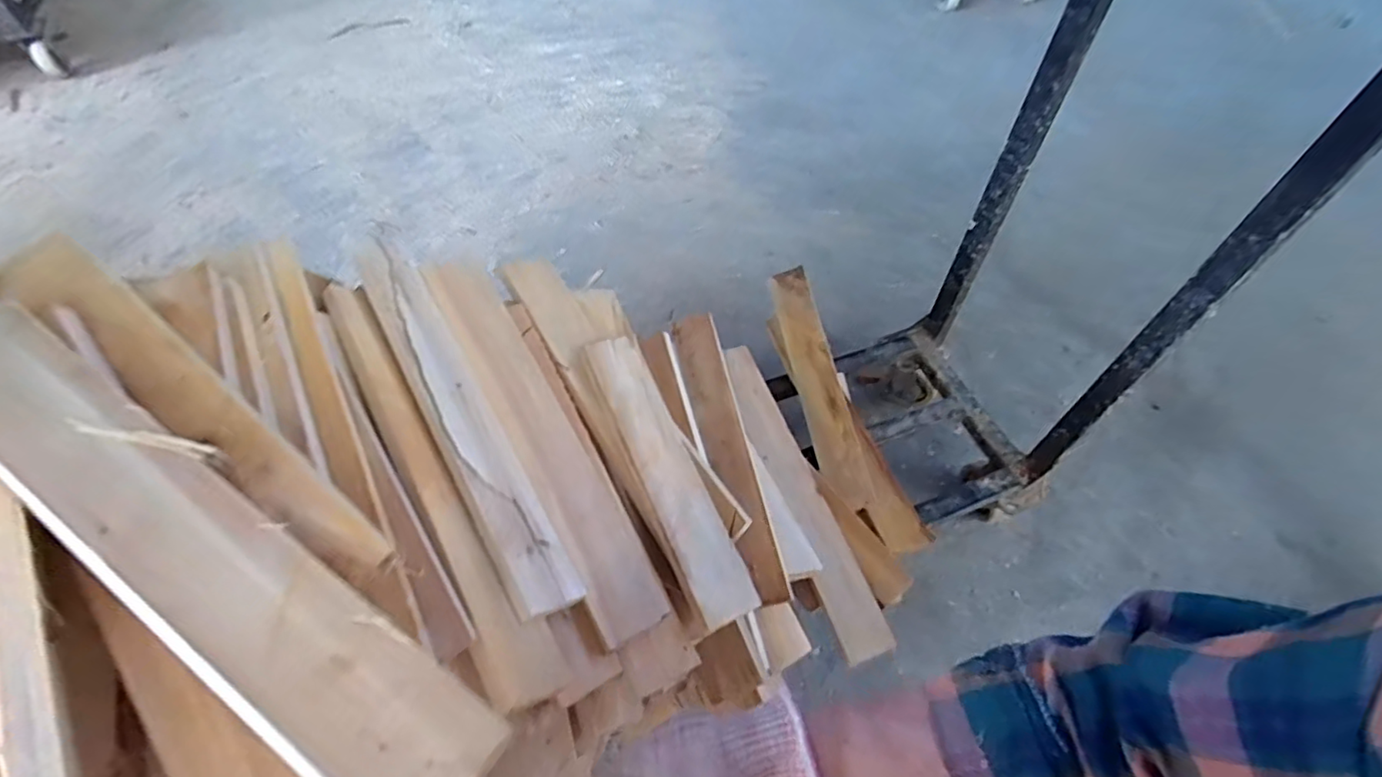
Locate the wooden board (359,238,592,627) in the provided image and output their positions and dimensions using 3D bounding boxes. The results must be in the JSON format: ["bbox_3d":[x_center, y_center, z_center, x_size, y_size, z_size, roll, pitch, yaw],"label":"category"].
[{"bbox_3d":[-0.250,0.017,0.635,0.075,0.014,0.474,-11,60,-47],"label":"wooden board"}]

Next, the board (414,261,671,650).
[{"bbox_3d":[-0.176,0.042,0.676,0.090,0.018,0.489,-14,62,-43],"label":"board"}]

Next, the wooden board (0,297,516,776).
[{"bbox_3d":[-0.310,0.083,0.359,0.469,0.011,0.075,33,39,12],"label":"wooden board"}]

